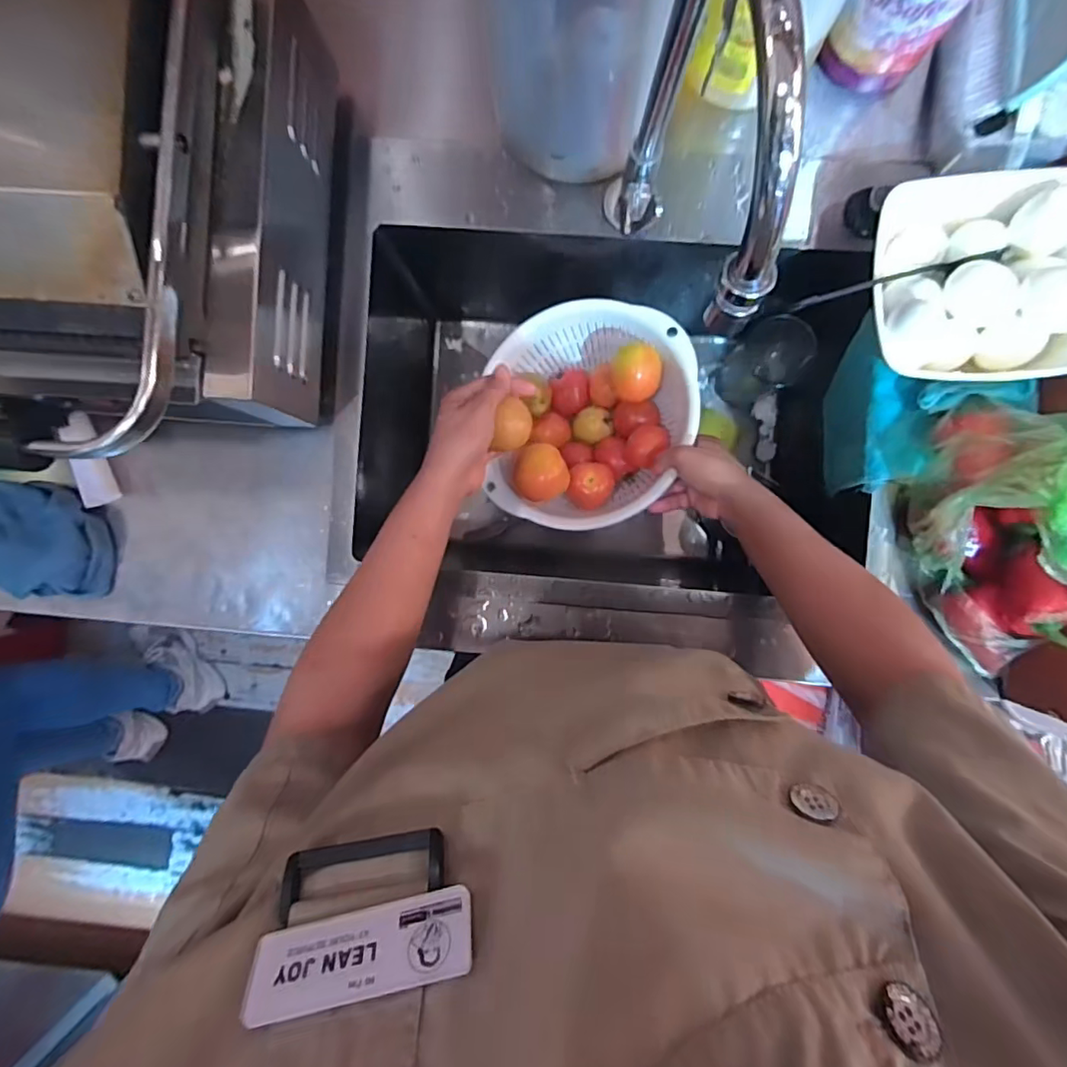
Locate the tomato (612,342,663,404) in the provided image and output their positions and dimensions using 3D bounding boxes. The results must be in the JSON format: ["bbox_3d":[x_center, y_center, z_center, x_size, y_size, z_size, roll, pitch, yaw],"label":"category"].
[{"bbox_3d":[0.104,-0.166,0.575,0.051,0.043,0.051,-3,91,3],"label":"tomato"}]

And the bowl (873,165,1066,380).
[{"bbox_3d":[0.335,-0.196,0.424,0.143,0.053,0.155,3,91,3],"label":"bowl"}]

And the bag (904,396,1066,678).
[{"bbox_3d":[0.364,0.004,0.421,0.094,0.122,0.199,2,91,3],"label":"bag"}]

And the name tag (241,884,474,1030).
[{"bbox_3d":[-0.057,0.139,0.188,0.074,0.026,0.004,-15,131,1],"label":"name tag"}]

